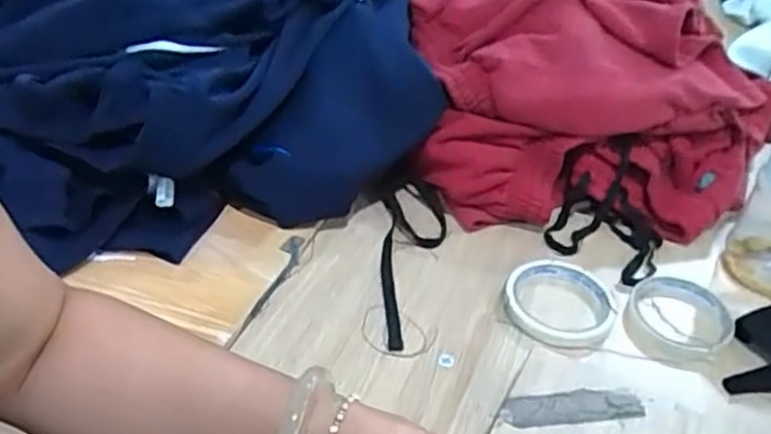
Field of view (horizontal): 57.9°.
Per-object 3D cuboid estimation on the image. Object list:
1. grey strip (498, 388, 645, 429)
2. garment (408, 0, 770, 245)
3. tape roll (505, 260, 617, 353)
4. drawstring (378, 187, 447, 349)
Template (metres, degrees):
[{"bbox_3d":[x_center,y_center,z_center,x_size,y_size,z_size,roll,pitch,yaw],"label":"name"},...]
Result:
[{"bbox_3d":[0.128,0.133,0.484,0.099,0.004,0.026,-2,42,-7],"label":"grey strip"},{"bbox_3d":[0.214,-0.142,0.759,0.366,0.164,0.322,3,40,-1],"label":"garment"},{"bbox_3d":[0.155,0.074,0.615,0.100,0.011,0.094,2,40,-2],"label":"tape roll"},{"bbox_3d":[0.028,0.038,0.648,0.062,0.017,0.210,3,40,-1],"label":"drawstring"}]

